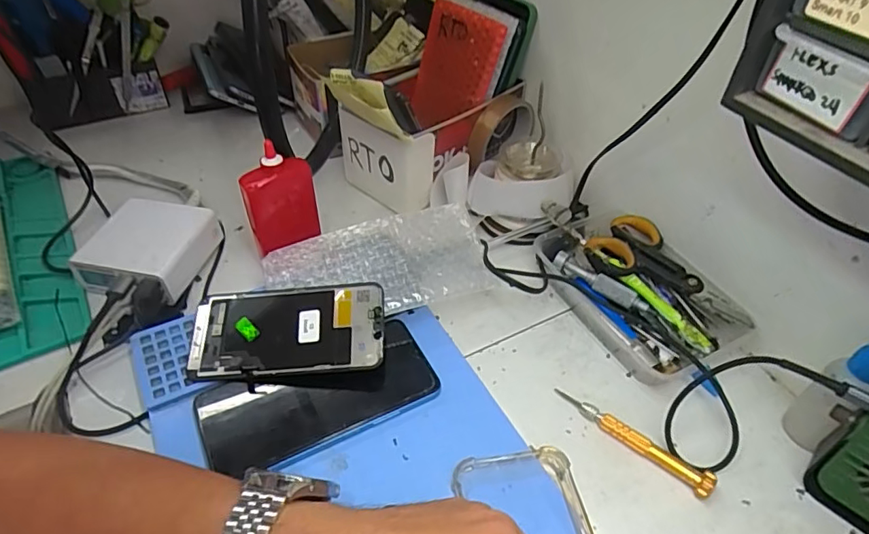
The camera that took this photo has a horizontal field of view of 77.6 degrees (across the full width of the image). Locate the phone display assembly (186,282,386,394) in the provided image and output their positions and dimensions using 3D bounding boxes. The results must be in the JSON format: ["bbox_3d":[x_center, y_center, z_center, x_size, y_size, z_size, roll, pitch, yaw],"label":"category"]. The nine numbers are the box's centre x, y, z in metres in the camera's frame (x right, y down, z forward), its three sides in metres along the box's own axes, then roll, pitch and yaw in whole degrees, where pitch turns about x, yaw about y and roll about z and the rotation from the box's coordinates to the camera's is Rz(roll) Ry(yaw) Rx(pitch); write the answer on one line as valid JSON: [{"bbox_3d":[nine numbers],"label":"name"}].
[{"bbox_3d":[-0.109,0.048,0.401,0.142,0.006,0.070,-7,57,0],"label":"phone display assembly"}]

